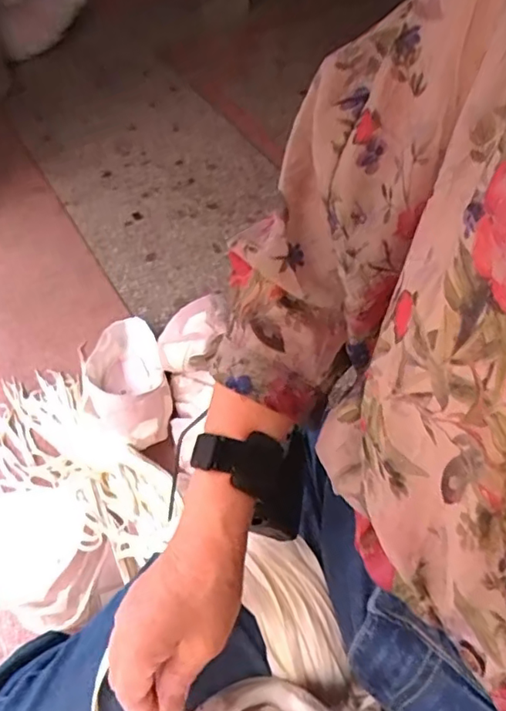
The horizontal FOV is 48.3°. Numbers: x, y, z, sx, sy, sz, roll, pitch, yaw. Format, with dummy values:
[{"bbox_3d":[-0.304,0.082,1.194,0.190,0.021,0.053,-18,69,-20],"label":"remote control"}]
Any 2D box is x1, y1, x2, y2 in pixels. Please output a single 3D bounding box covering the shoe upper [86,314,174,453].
[{"bbox_3d":[-0.226,0.043,1.012,0.135,0.085,0.273,-14,38,-9],"label":"shoe upper"}]

